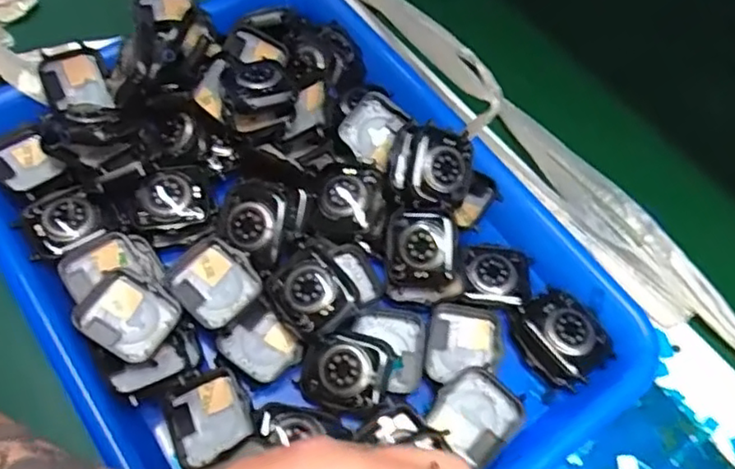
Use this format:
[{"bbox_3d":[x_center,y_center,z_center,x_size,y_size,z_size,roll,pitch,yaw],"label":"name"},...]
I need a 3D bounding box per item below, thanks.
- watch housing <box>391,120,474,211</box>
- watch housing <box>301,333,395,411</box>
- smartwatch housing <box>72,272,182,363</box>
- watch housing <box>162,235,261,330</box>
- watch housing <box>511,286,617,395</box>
[{"bbox_3d":[0.035,-0.036,0.351,0.043,0.016,0.045,13,82,-13],"label":"watch housing"},{"bbox_3d":[-0.010,0.066,0.310,0.040,0.008,0.034,14,62,4],"label":"watch housing"},{"bbox_3d":[-0.115,0.039,0.309,0.040,0.012,0.035,28,63,11],"label":"smartwatch housing"},{"bbox_3d":[-0.078,0.025,0.324,0.038,0.013,0.042,-35,69,-20],"label":"watch housing"},{"bbox_3d":[0.100,0.054,0.332,0.038,0.020,0.046,-34,69,-20],"label":"watch housing"}]

